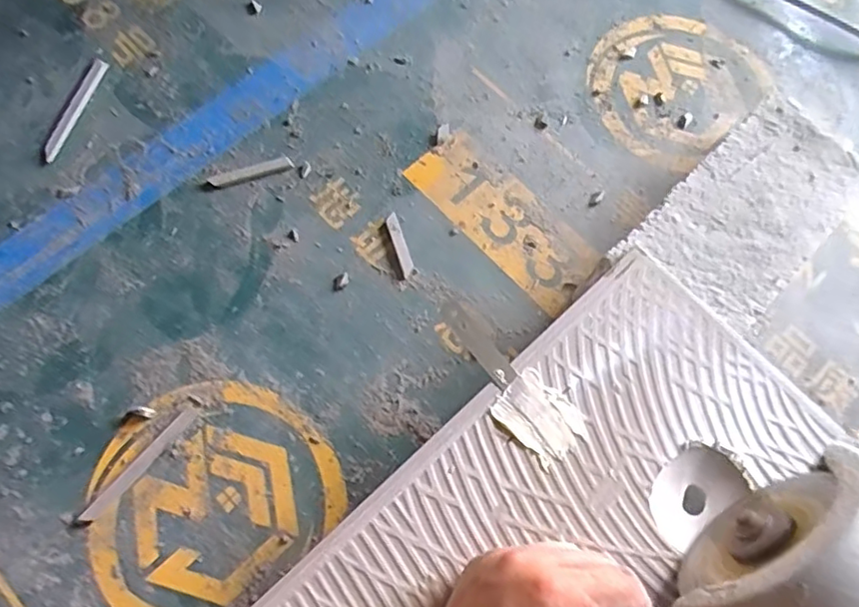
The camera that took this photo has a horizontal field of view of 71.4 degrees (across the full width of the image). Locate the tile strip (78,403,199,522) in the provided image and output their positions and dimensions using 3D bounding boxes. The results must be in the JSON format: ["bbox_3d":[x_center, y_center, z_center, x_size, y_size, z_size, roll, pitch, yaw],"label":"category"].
[{"bbox_3d":[-0.190,0.105,0.395,0.010,0.004,0.093,38,74,10],"label":"tile strip"}]

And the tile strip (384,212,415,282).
[{"bbox_3d":[-0.024,-0.044,0.454,0.013,0.004,0.053,-16,73,-7],"label":"tile strip"}]

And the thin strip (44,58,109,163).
[{"bbox_3d":[-0.288,-0.160,0.486,0.013,0.007,0.102,15,71,3],"label":"thin strip"}]

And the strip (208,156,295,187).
[{"bbox_3d":[-0.139,-0.102,0.465,0.063,0.004,0.013,-18,73,-8],"label":"strip"}]

